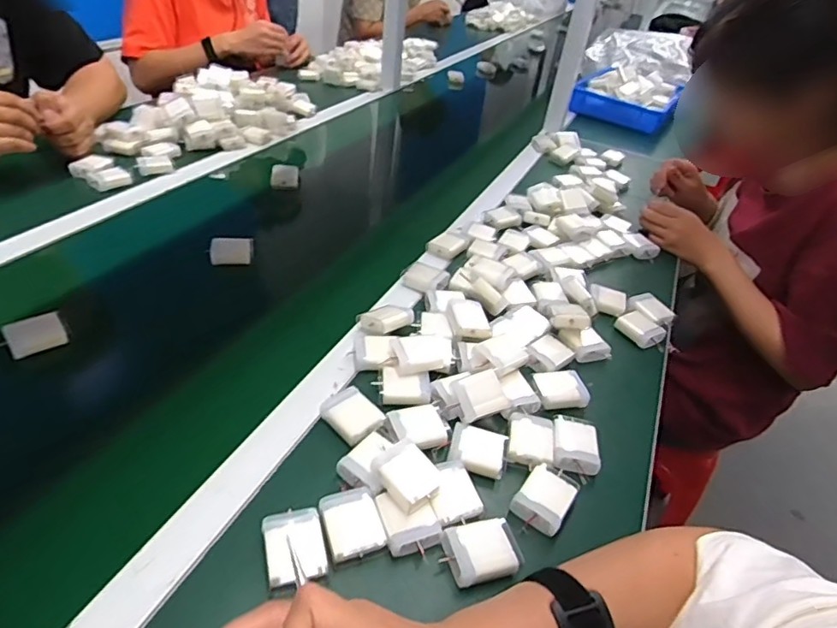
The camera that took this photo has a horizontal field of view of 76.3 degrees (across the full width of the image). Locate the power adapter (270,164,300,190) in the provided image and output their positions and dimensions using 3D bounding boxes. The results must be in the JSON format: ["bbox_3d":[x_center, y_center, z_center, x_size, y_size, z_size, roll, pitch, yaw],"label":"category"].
[{"bbox_3d":[-0.220,-0.225,0.877,0.044,0.022,0.049,-1,40,-9],"label":"power adapter"}]

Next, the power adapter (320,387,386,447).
[{"bbox_3d":[-0.061,0.093,0.494,0.044,0.012,0.055,-27,51,-37],"label":"power adapter"}]

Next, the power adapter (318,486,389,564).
[{"bbox_3d":[-0.051,0.161,0.408,0.043,0.014,0.051,-9,42,-22],"label":"power adapter"}]

